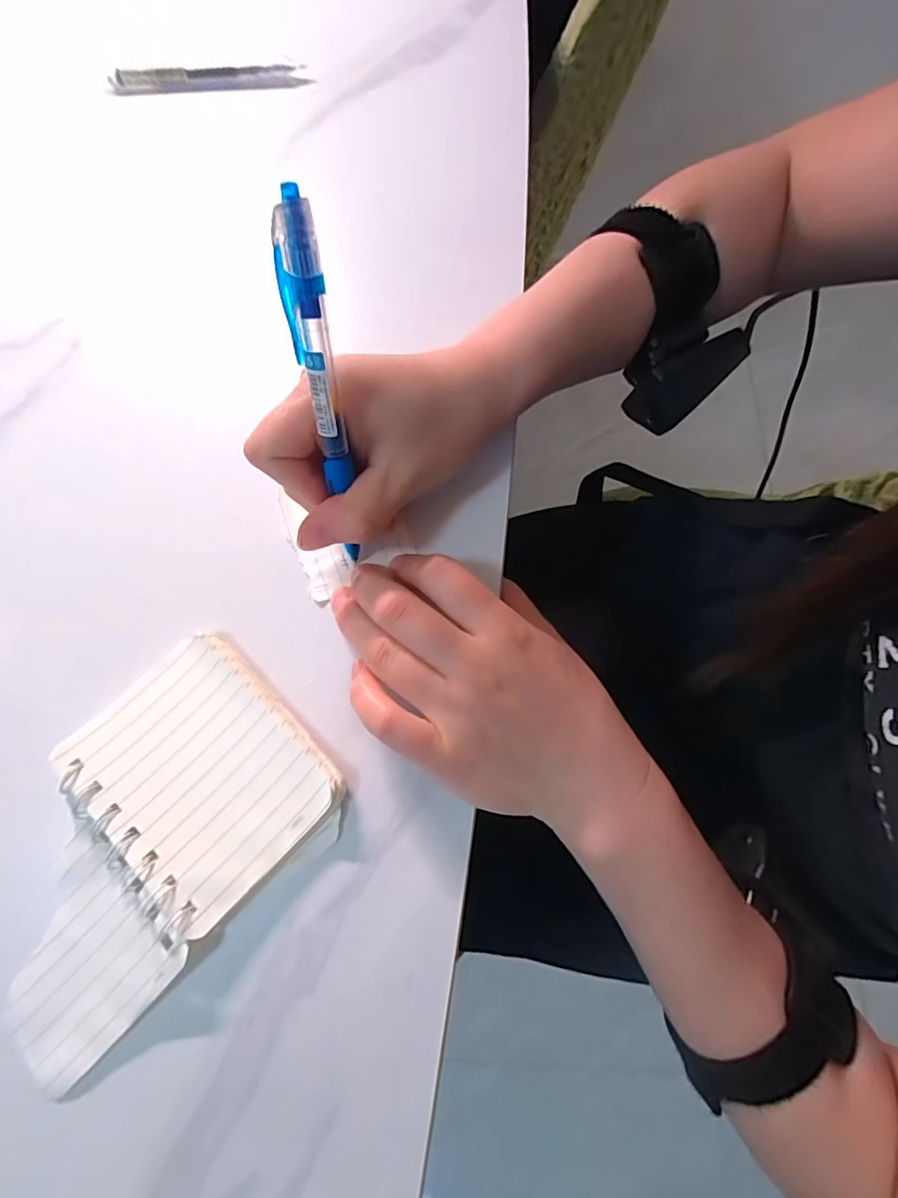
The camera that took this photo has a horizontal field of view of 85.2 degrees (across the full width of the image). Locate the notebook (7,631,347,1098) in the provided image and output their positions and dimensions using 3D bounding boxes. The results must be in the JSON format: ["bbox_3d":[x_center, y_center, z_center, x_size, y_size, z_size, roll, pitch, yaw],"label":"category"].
[{"bbox_3d":[-0.127,0.098,0.202,0.149,0.013,0.104,-42,77,-9],"label":"notebook"}]

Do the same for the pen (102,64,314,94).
[{"bbox_3d":[-0.164,-0.351,0.329,0.132,0.013,0.011,-2,75,2],"label":"pen"}]

